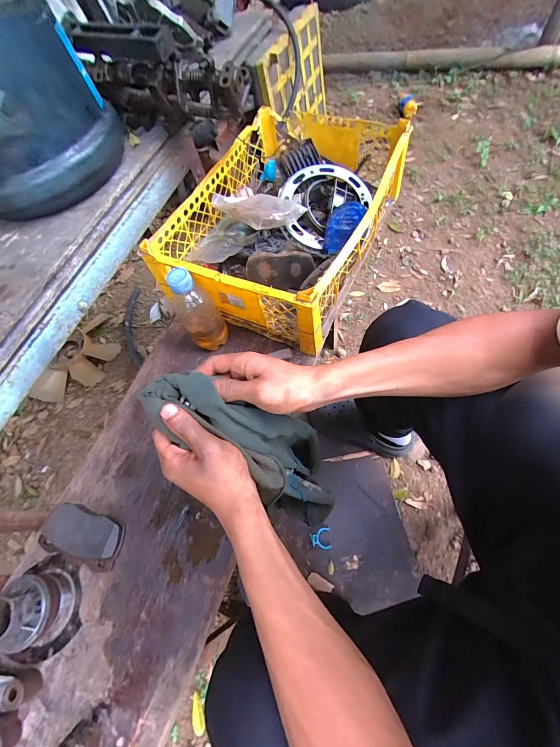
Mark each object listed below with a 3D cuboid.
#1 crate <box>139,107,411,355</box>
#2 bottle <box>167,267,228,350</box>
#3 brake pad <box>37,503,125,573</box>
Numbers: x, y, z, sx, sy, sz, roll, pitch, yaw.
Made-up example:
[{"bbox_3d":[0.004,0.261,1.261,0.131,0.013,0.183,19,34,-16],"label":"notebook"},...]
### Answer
[{"bbox_3d":[0.002,-0.272,0.594,0.335,0.147,0.469,20,68,17],"label":"crate"},{"bbox_3d":[-0.126,-0.093,0.490,0.051,0.151,0.049,10,65,13],"label":"bottle"},{"bbox_3d":[-0.280,0.228,0.441,0.115,0.024,0.064,11,65,13],"label":"brake pad"}]

